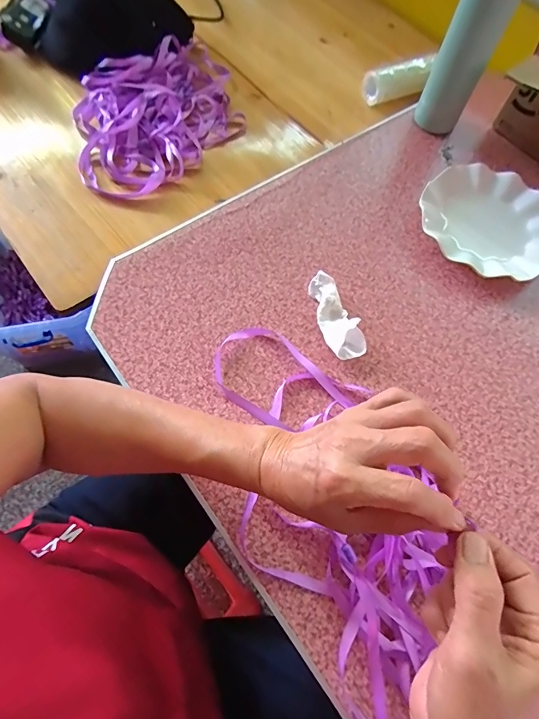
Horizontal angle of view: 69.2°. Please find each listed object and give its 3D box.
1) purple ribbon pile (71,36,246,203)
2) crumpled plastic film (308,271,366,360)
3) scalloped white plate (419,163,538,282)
[{"bbox_3d":[-0.165,-0.364,0.579,0.264,0.046,0.221,-23,70,-12],"label":"purple ribbon pile"},{"bbox_3d":[0.074,-0.050,0.450,0.035,0.025,0.107,-18,69,-11],"label":"crumpled plastic film"},{"bbox_3d":[0.290,-0.179,0.519,0.175,0.027,0.173,1,67,-3],"label":"scalloped white plate"}]

